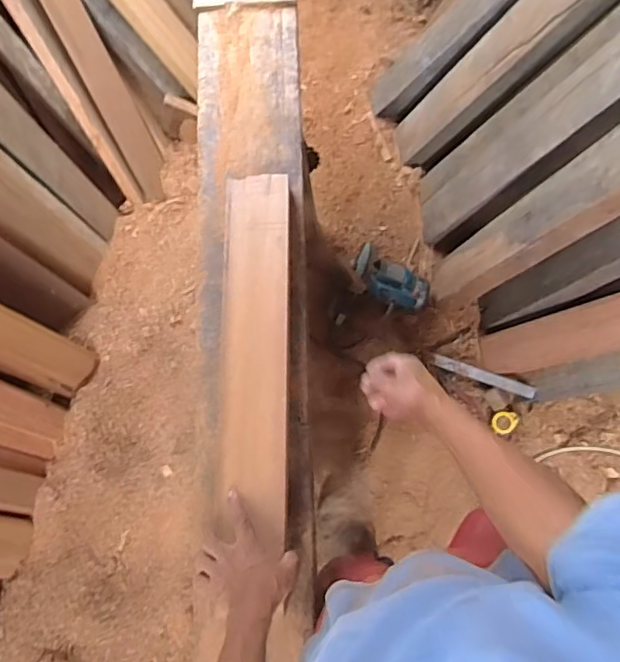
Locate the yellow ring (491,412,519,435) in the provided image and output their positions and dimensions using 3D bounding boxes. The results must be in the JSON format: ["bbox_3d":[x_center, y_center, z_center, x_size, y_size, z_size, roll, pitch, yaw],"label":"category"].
[{"bbox_3d":[0.492,0.230,1.420,0.055,0.014,0.068,33,112,11],"label":"yellow ring"}]

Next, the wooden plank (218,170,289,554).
[{"bbox_3d":[-0.084,0.018,0.863,0.106,0.030,0.550,-2,75,-1],"label":"wooden plank"}]

